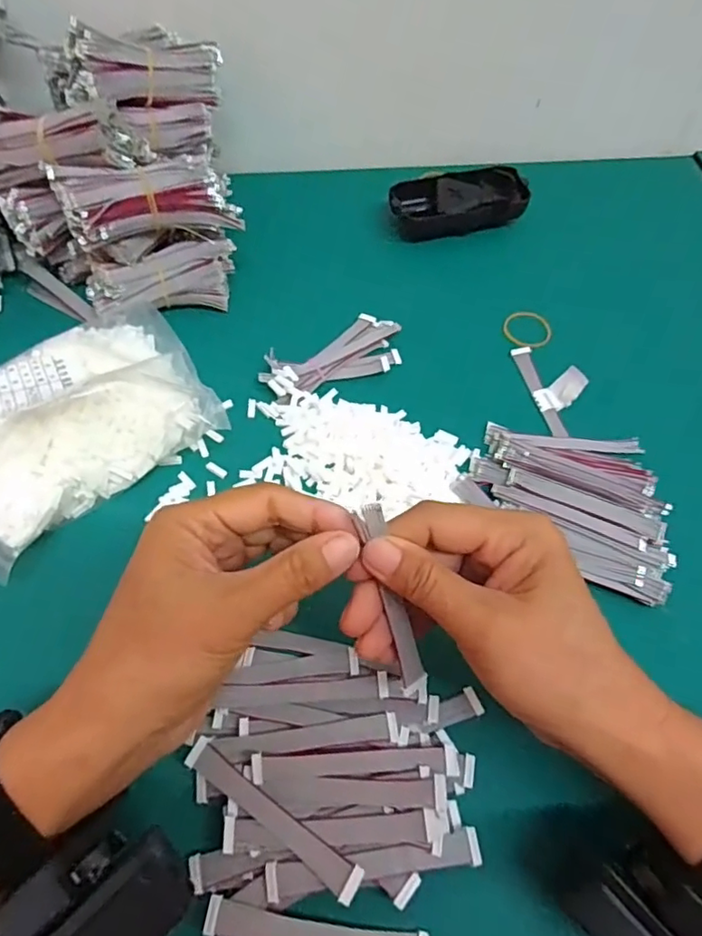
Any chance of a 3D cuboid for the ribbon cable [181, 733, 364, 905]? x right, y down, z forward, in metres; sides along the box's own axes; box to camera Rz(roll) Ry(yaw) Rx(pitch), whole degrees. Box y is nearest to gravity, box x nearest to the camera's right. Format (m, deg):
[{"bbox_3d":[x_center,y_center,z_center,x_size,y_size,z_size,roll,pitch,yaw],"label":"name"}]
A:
[{"bbox_3d":[-0.034,0.147,0.241,0.088,0.009,0.012,31,62,16],"label":"ribbon cable"}]

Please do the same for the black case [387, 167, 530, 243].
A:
[{"bbox_3d":[0.088,-0.215,0.467,0.107,0.035,0.043,-9,59,-6],"label":"black case"}]

